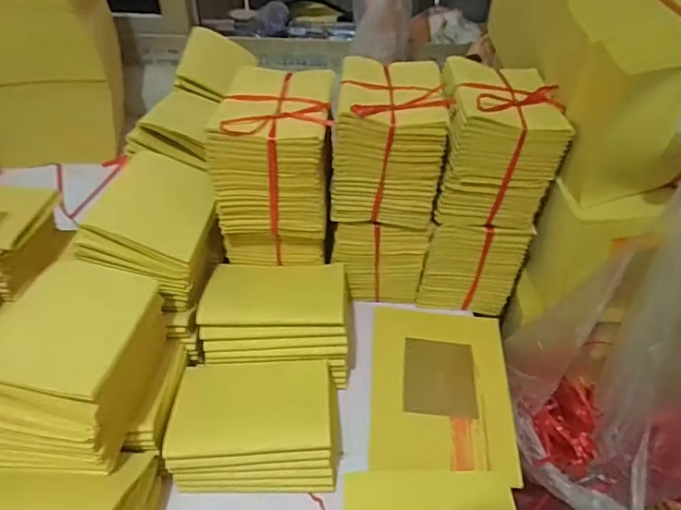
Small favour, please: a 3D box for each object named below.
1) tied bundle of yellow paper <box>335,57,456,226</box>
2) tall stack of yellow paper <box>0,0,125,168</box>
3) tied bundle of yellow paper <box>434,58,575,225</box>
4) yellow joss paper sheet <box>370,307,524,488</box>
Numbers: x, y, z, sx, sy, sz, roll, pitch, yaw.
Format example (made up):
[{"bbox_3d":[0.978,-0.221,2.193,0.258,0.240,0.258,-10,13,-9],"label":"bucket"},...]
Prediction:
[{"bbox_3d":[0.058,-0.143,0.649,0.118,0.138,0.163,5,44,3],"label":"tied bundle of yellow paper"},{"bbox_3d":[-0.493,-0.325,0.877,0.239,0.326,0.171,-9,45,-11],"label":"tall stack of yellow paper"},{"bbox_3d":[0.187,-0.144,0.652,0.124,0.139,0.164,4,44,3],"label":"tied bundle of yellow paper"},{"bbox_3d":[0.119,0.151,0.637,0.162,0.011,0.222,3,42,3],"label":"yellow joss paper sheet"}]

